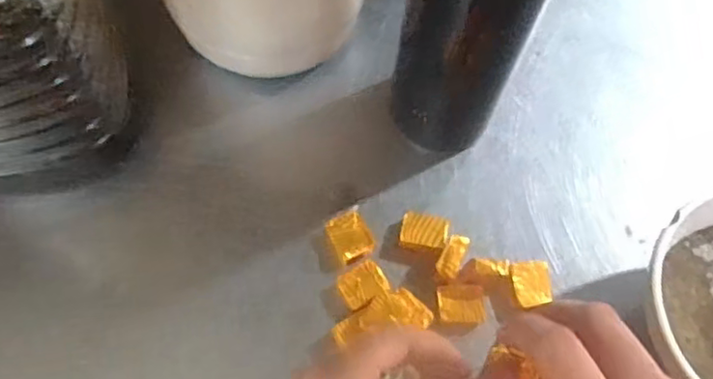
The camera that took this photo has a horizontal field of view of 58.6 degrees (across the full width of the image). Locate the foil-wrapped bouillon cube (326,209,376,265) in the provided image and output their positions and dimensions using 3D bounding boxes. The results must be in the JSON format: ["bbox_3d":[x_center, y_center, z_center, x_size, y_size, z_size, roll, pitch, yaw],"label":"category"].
[{"bbox_3d":[-0.004,0.033,0.433,0.027,0.013,0.033,-25,69,-13],"label":"foil-wrapped bouillon cube"}]

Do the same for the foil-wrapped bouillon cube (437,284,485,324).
[{"bbox_3d":[0.067,0.075,0.413,0.029,0.010,0.025,-1,66,-3],"label":"foil-wrapped bouillon cube"}]

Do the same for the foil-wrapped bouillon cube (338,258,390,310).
[{"bbox_3d":[0.005,0.063,0.418,0.030,0.016,0.024,-28,70,-14],"label":"foil-wrapped bouillon cube"}]

